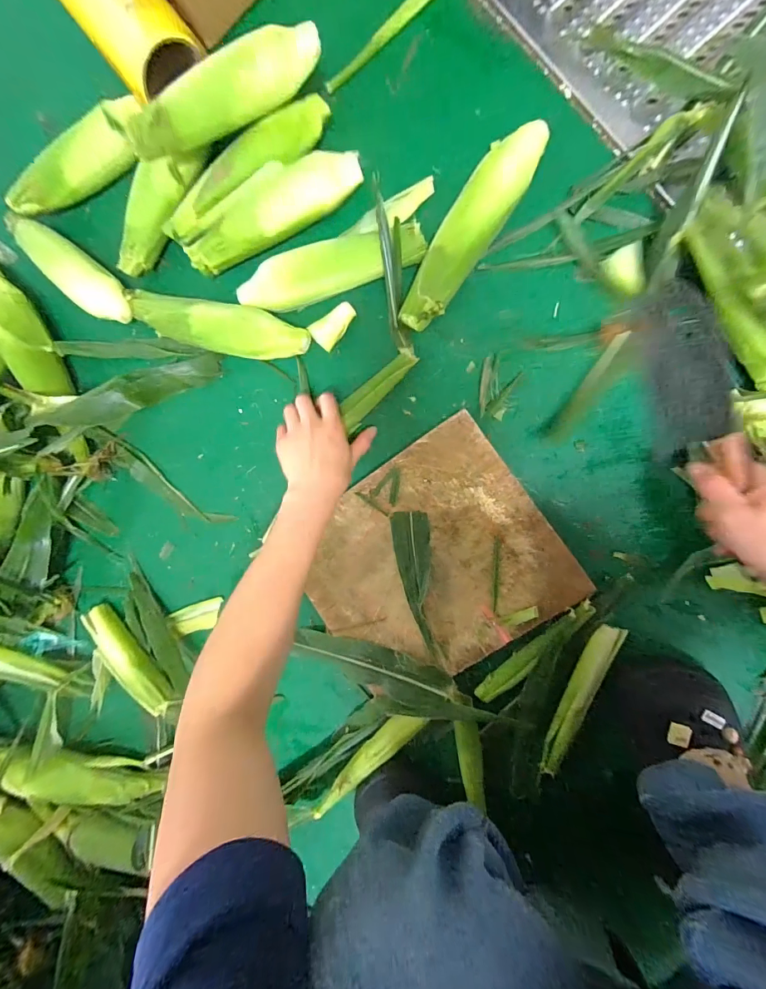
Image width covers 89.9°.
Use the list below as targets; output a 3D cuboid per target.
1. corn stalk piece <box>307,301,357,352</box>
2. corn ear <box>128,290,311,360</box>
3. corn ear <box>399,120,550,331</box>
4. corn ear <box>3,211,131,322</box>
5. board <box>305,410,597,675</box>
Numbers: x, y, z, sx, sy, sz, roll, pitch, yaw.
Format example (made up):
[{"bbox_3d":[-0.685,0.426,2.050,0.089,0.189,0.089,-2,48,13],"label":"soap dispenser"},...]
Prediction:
[{"bbox_3d":[-0.061,-0.212,0.479,0.032,0.028,0.061,40,98,5],"label":"corn stalk piece"},{"bbox_3d":[-0.215,-0.211,0.492,0.244,0.057,0.055,14,95,7],"label":"corn ear"},{"bbox_3d":[0.099,-0.294,0.428,0.054,0.057,0.232,33,97,5],"label":"corn ear"},{"bbox_3d":[-0.424,-0.305,0.516,0.227,0.045,0.059,39,98,5],"label":"corn ear"},{"bbox_3d":[0.055,0.084,0.474,0.288,0.016,0.253,-35,88,9],"label":"board"}]

